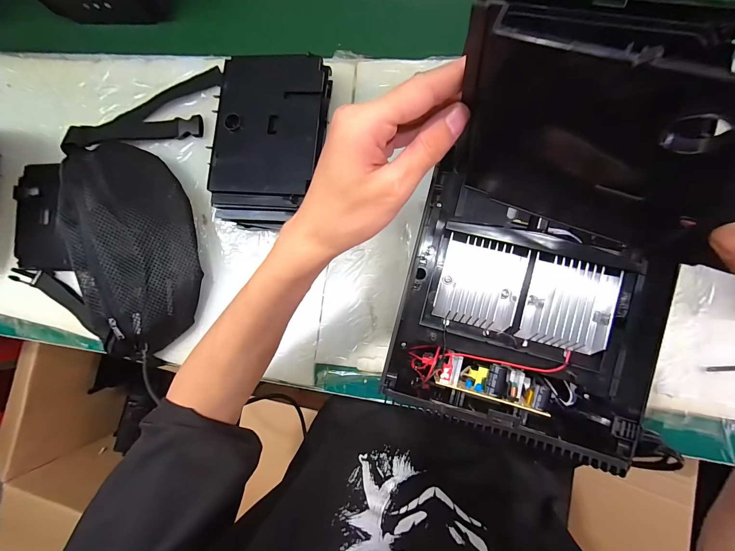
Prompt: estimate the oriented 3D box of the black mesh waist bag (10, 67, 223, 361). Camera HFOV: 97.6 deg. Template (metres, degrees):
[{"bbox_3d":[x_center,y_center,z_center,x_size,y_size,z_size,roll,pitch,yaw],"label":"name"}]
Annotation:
[{"bbox_3d":[-0.309,-0.086,0.414,0.187,0.073,0.381,-2,85,7],"label":"black mesh waist bag"}]

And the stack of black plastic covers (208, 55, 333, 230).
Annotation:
[{"bbox_3d":[-0.114,-0.164,0.397,0.127,0.060,0.189,5,86,8],"label":"stack of black plastic covers"}]

